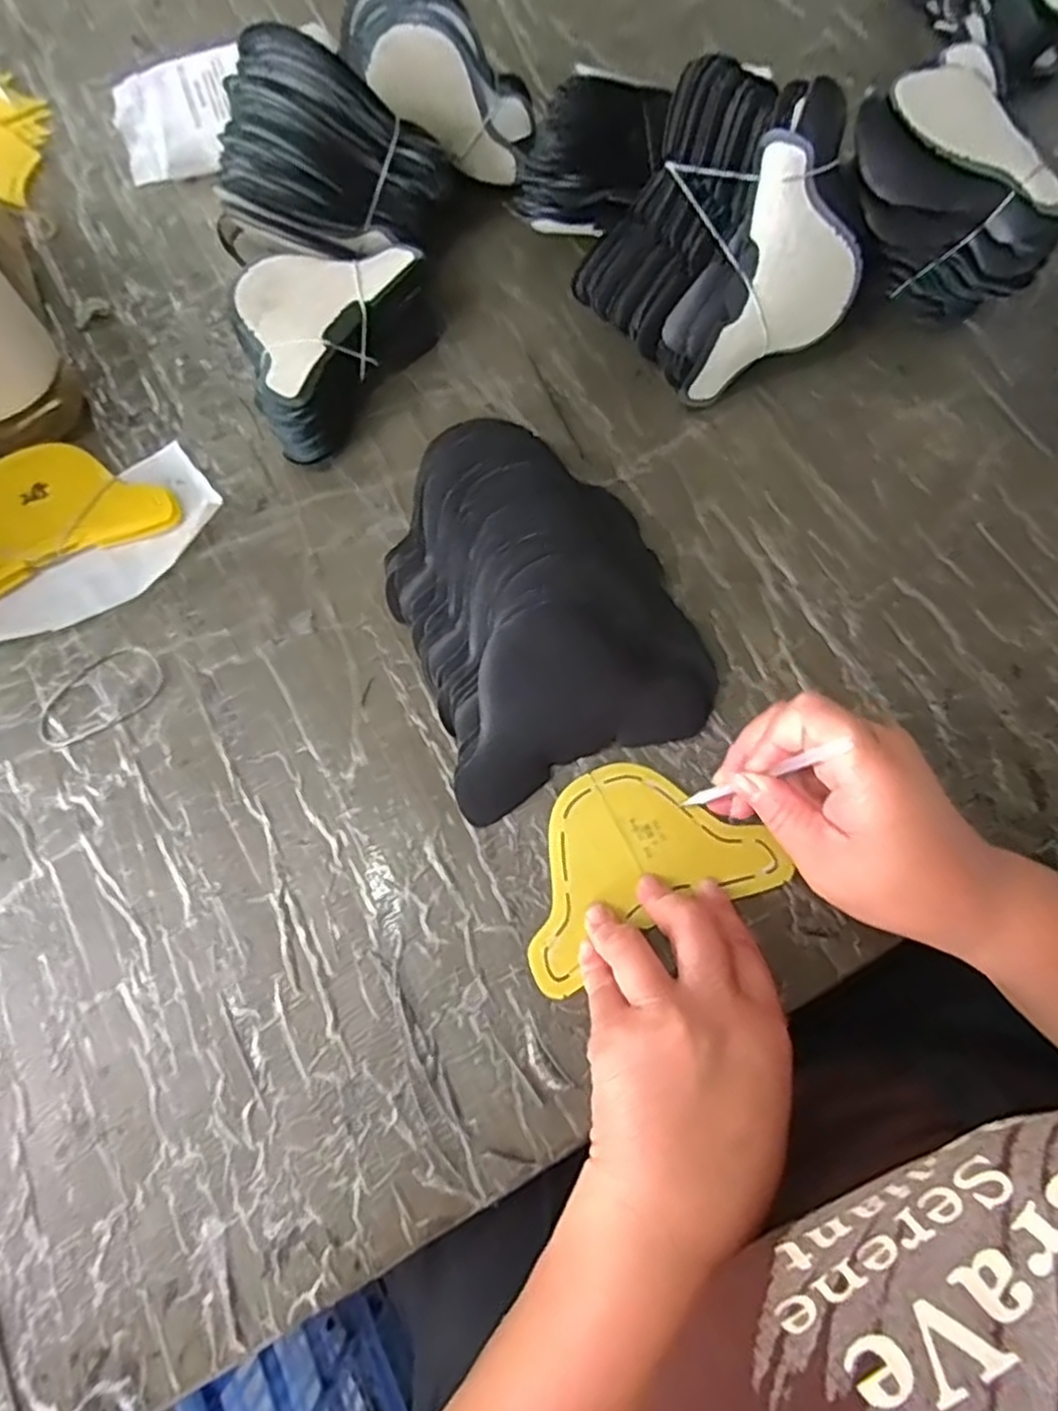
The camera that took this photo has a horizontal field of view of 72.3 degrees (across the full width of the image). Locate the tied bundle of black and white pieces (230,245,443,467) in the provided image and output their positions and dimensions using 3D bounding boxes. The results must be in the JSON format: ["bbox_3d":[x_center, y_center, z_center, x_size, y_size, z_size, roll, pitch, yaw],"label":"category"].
[{"bbox_3d":[-0.133,-0.237,0.464,0.096,0.049,0.144,33,74,13],"label":"tied bundle of black and white pieces"}]

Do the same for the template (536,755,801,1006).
[{"bbox_3d":[0.051,0.076,0.368,0.131,0.005,0.088,-25,69,-7],"label":"template"}]

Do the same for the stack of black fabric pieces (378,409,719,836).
[{"bbox_3d":[0.004,-0.063,0.392,0.149,0.054,0.201,-20,71,-5],"label":"stack of black fabric pieces"}]

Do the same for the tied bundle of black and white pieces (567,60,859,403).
[{"bbox_3d":[0.115,-0.283,0.437,0.120,0.122,0.149,-36,73,-11],"label":"tied bundle of black and white pieces"}]

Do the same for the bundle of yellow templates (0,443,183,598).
[{"bbox_3d":[-0.295,-0.118,0.442,0.140,0.015,0.091,-26,73,-8],"label":"bundle of yellow templates"}]

